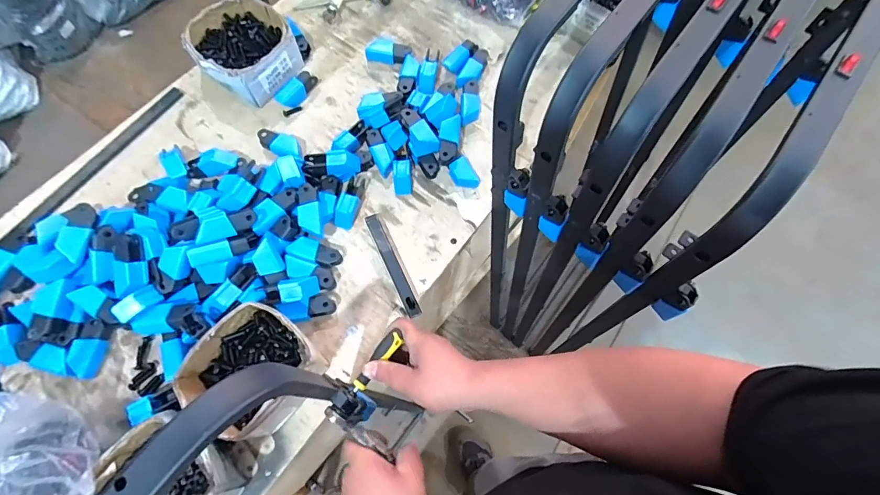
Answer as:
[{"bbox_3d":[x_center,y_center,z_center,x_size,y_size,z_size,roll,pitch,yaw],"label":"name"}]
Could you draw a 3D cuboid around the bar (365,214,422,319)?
[{"bbox_3d":[-0.075,0.027,0.646,0.021,0.023,0.183,-24,72,-10],"label":"bar"}]

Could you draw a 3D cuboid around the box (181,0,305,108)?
[{"bbox_3d":[-0.369,-0.371,0.769,0.200,0.088,0.177,39,74,12],"label":"box"}]

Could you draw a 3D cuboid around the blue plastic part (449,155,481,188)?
[{"bbox_3d":[0.041,-0.123,0.700,0.034,0.030,0.057,-28,73,-11],"label":"blue plastic part"}]

